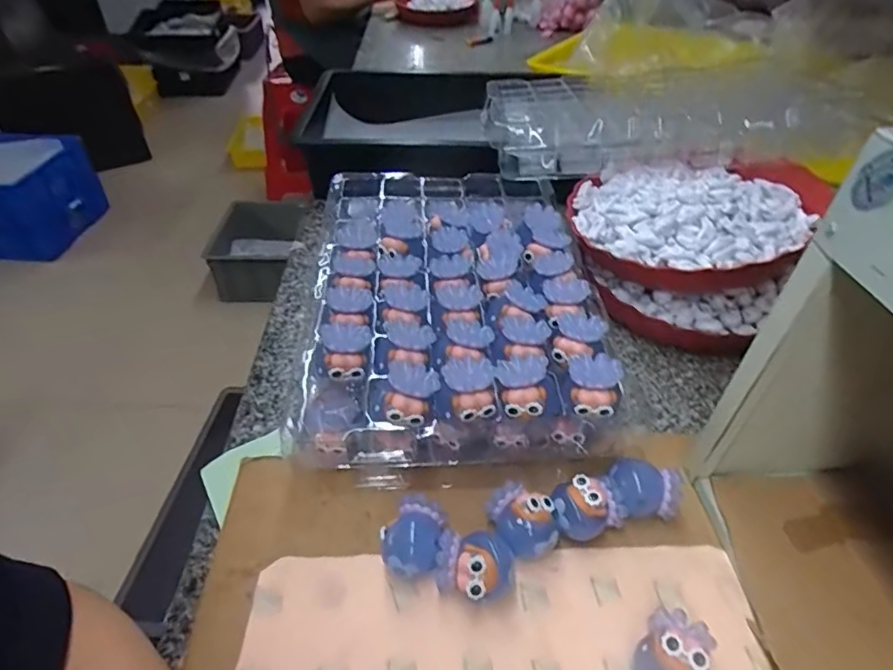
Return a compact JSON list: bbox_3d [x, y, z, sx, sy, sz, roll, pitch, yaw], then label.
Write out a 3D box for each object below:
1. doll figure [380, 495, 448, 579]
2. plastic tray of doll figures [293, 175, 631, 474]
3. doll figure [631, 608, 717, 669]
[{"bbox_3d":[-0.023,0.139,0.366,0.040,0.033,0.046,7,39,9],"label":"doll figure"},{"bbox_3d":[0.004,-0.049,0.523,0.236,0.092,0.385,-1,42,-1],"label":"plastic tray of doll figures"},{"bbox_3d":[0.131,0.193,0.315,0.038,0.038,0.055,24,45,28],"label":"doll figure"}]

